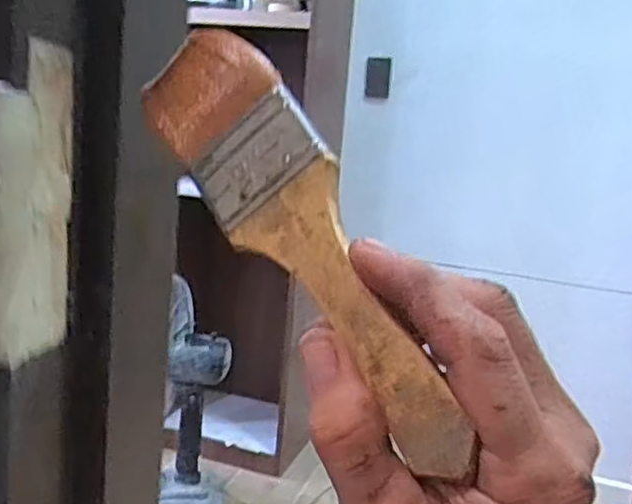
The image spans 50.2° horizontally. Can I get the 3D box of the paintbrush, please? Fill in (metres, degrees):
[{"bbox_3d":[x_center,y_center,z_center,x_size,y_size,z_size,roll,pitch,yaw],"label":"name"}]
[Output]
[{"bbox_3d":[-0.005,-0.006,0.215,0.016,0.043,0.166,-8,59,-51],"label":"paintbrush"}]

